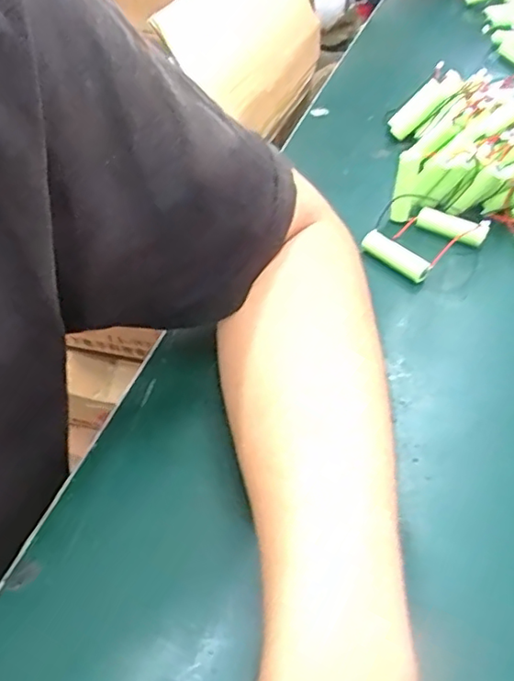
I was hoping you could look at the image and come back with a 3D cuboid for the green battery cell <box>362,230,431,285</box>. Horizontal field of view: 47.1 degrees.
[{"bbox_3d":[0.095,-0.057,0.408,0.017,0.012,0.051,-36,57,-29],"label":"green battery cell"}]

